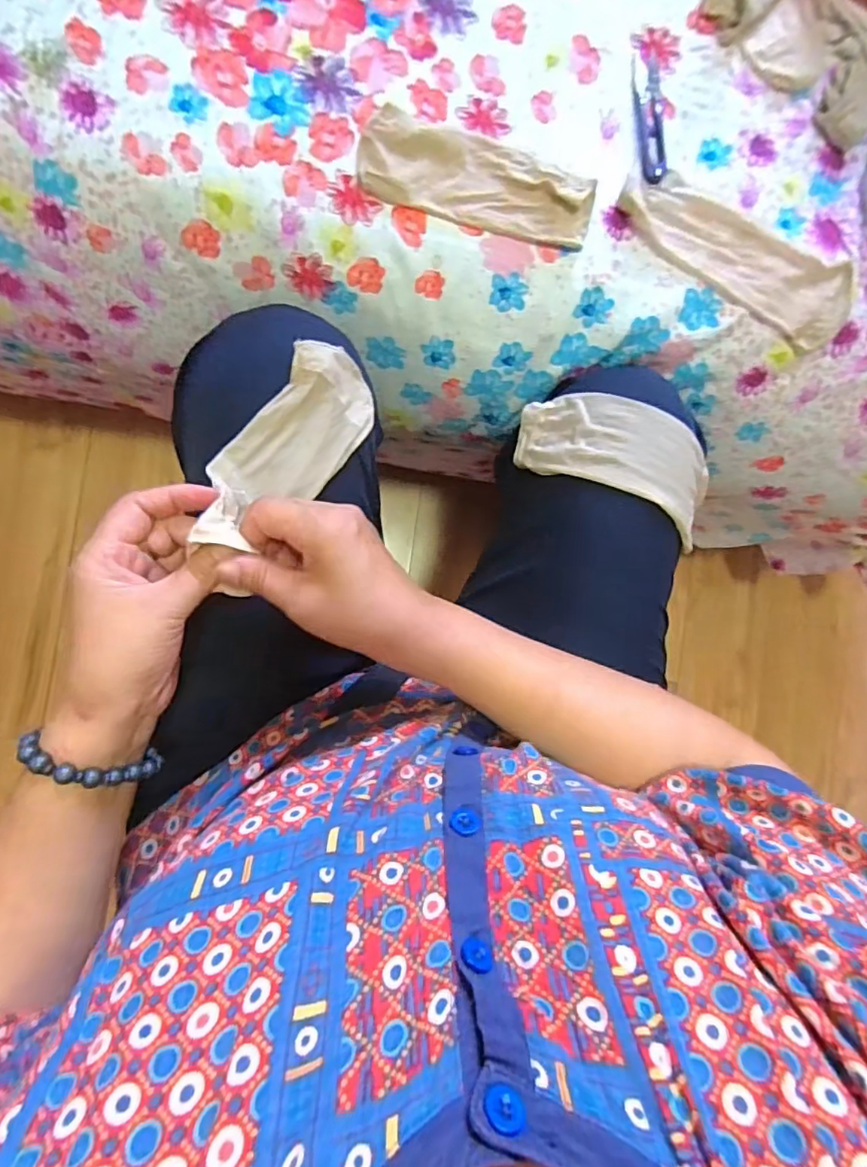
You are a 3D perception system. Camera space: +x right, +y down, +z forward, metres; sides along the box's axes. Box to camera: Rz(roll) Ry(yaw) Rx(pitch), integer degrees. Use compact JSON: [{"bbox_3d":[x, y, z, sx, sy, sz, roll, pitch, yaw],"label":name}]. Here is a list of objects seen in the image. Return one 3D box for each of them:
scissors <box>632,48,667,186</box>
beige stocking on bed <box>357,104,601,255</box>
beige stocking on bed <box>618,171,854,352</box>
[{"bbox_3d":[0.174,-0.371,0.445,0.026,0.009,0.095,-8,90,-6],"label":"scissors"},{"bbox_3d":[0.035,-0.301,0.416,0.175,0.010,0.056,9,102,-10],"label":"beige stocking on bed"},{"bbox_3d":[0.247,-0.265,0.446,0.206,0.016,0.071,22,87,-5],"label":"beige stocking on bed"}]

